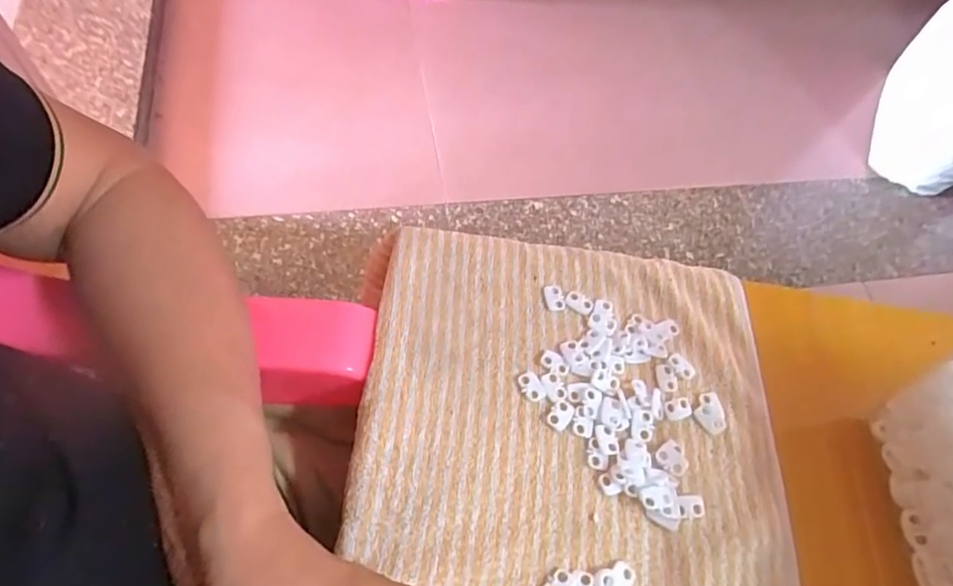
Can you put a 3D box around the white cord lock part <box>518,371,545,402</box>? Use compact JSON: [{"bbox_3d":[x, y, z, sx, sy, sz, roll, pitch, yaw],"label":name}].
[{"bbox_3d":[0.033,0.057,0.338,0.012,0.004,0.019,-22,67,-19],"label":"white cord lock part"}]

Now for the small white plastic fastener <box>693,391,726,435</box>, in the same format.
[{"bbox_3d":[0.144,0.074,0.345,0.018,0.004,0.025,5,61,-6],"label":"small white plastic fastener"}]

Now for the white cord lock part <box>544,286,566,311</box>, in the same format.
[{"bbox_3d":[0.052,0.003,0.370,0.012,0.004,0.018,-9,63,-13],"label":"white cord lock part"}]

